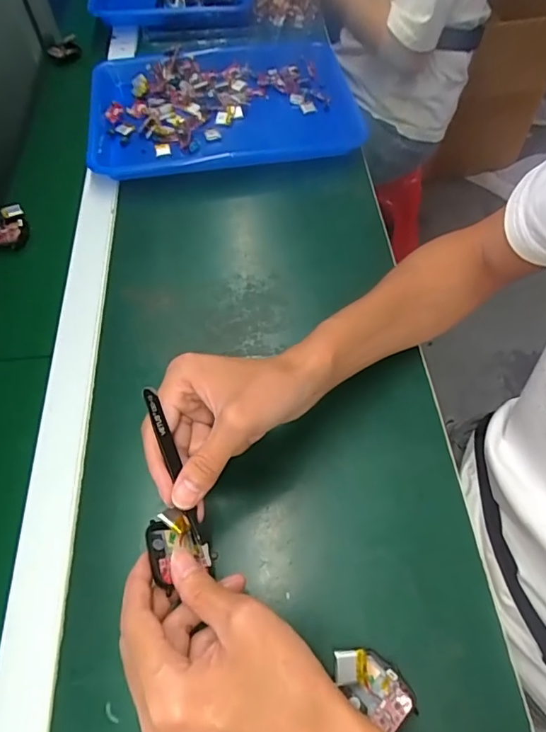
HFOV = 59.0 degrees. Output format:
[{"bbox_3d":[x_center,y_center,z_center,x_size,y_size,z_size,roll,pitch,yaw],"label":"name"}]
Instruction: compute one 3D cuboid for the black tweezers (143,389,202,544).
[{"bbox_3d":[-0.065,0.064,0.315,0.009,0.006,0.102,-19,82,-11],"label":"black tweezers"}]

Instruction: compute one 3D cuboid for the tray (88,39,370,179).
[{"bbox_3d":[-0.068,-0.354,0.654,0.366,0.037,0.273,-9,58,-5],"label":"tray"}]

